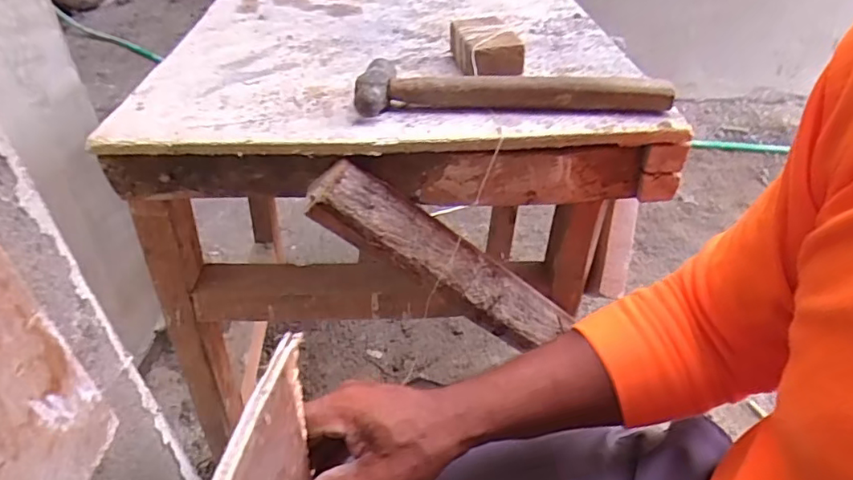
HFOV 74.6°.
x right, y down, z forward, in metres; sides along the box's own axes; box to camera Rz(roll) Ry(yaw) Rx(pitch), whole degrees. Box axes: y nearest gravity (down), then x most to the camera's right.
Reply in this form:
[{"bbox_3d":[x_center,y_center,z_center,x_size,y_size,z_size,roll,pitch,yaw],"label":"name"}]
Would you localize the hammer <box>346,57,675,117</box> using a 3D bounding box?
[{"bbox_3d":[0.073,-0.139,0.501,0.267,0.034,0.085,0,41,2],"label":"hammer"}]

